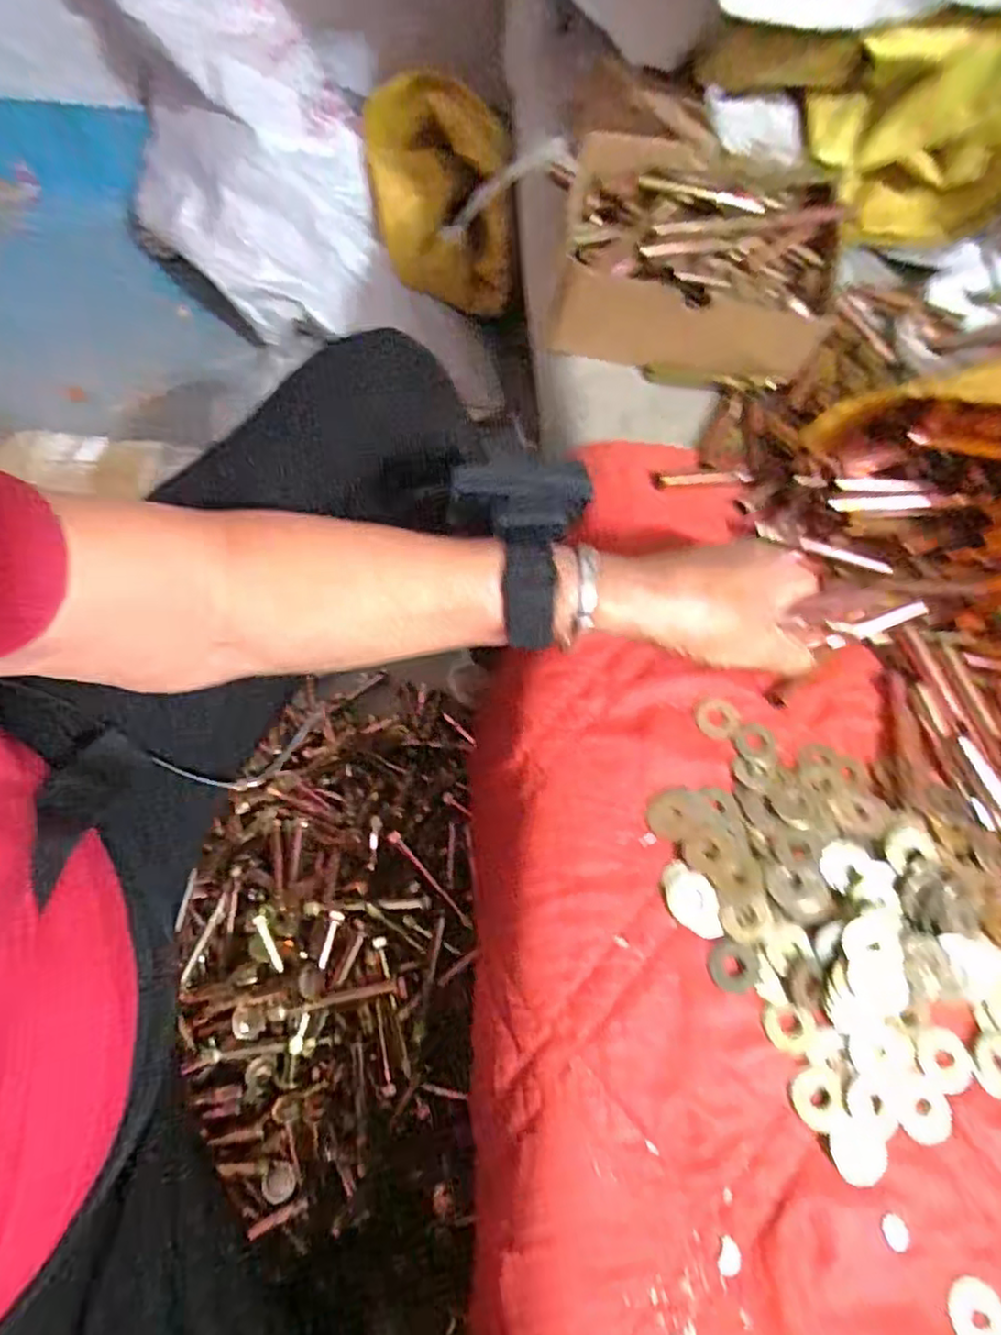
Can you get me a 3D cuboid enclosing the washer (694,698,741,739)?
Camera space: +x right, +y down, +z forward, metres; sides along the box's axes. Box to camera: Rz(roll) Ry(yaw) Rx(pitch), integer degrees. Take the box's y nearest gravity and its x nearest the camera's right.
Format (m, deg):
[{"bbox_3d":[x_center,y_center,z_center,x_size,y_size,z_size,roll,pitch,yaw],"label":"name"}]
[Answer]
[{"bbox_3d":[0.123,0.028,0.361,0.025,0.004,0.024,-4,69,-4],"label":"washer"}]

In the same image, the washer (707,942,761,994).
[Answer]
[{"bbox_3d":[0.115,0.148,0.314,0.024,0.004,0.023,1,69,-2],"label":"washer"}]

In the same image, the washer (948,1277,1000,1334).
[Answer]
[{"bbox_3d":[0.205,0.279,0.273,0.024,0.004,0.028,-13,70,-8],"label":"washer"}]

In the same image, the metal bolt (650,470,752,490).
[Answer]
[{"bbox_3d":[0.132,-0.124,0.416,0.066,0.005,0.011,-7,69,-5],"label":"metal bolt"}]

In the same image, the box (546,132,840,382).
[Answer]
[{"bbox_3d":[0.138,-0.298,0.458,0.188,0.066,0.154,10,69,1],"label":"box"}]

